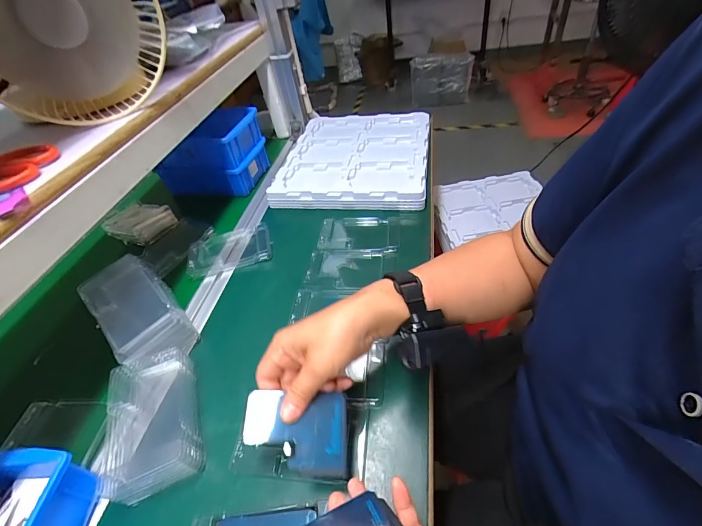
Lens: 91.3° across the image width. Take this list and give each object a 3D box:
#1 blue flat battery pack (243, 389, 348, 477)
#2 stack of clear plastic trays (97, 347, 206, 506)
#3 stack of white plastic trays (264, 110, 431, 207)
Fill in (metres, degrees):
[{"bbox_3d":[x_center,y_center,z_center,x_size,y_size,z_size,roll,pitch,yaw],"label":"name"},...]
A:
[{"bbox_3d":[-0.049,0.145,0.298,0.089,0.006,0.061,3,59,-1],"label":"blue flat battery pack"},{"bbox_3d":[-0.205,0.160,0.351,0.086,0.037,0.131,-22,45,-11],"label":"stack of clear plastic trays"},{"bbox_3d":[0.011,-0.220,0.697,0.279,0.034,0.308,2,46,13],"label":"stack of white plastic trays"}]

